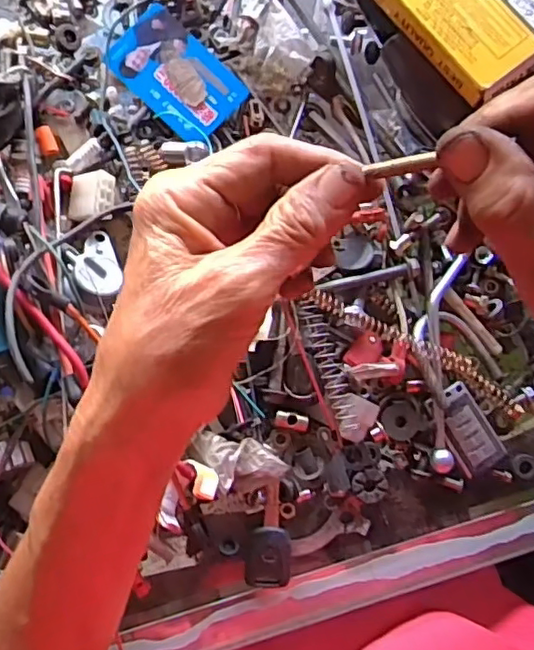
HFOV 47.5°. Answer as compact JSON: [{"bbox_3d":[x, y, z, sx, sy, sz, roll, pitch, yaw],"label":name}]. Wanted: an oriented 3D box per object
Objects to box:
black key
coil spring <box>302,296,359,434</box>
[{"bbox_3d":[0.002,0.127,0.373,0.027,0.011,0.068,3,87,5],"label":"black key"},{"bbox_3d":[0.041,0.025,0.386,0.015,0.018,0.088,-16,86,-8],"label":"coil spring"}]

